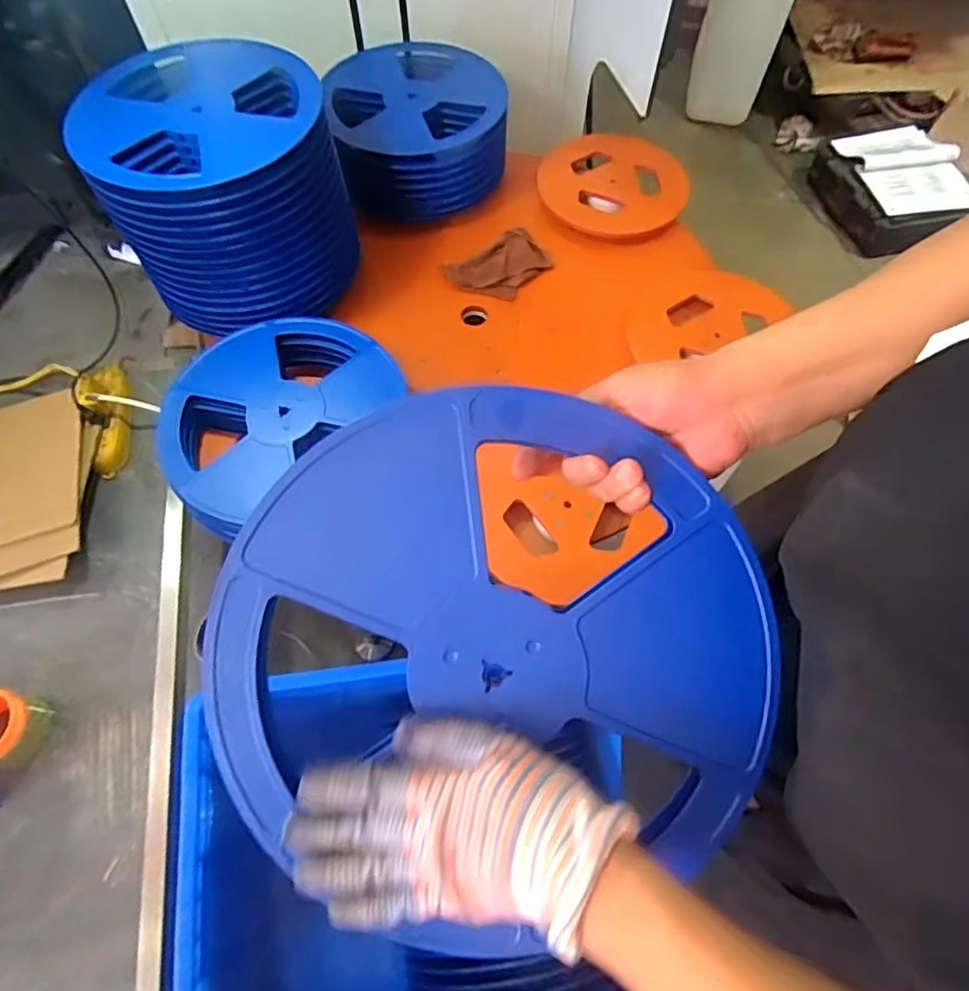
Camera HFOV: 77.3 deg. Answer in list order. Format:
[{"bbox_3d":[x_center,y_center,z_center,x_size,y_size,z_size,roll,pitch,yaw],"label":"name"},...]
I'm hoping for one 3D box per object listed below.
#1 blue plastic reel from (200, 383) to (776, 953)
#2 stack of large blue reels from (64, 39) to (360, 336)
[{"bbox_3d":[0.001,0.094,0.348,0.313,0.013,0.297,0,94,-2],"label":"blue plastic reel"},{"bbox_3d":[-0.363,-0.458,0.902,0.299,0.255,0.293,-7,64,-4],"label":"stack of large blue reels"}]

